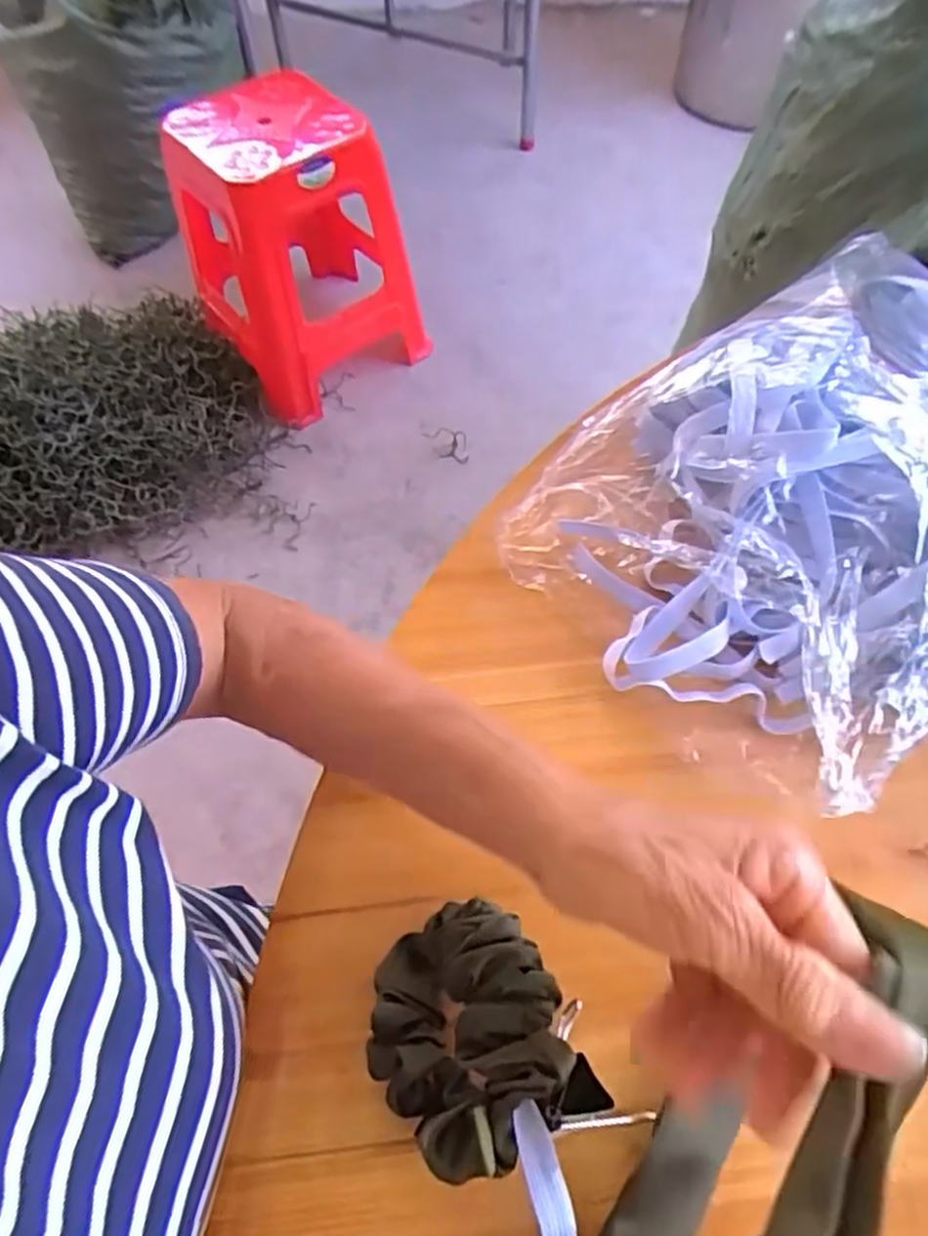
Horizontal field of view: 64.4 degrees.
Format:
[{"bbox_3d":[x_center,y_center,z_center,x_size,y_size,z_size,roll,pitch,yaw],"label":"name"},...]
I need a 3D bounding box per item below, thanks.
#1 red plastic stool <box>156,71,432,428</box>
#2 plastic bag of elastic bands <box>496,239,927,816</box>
[{"bbox_3d":[-0.342,-0.749,1.493,0.397,0.452,0.420,-35,65,-18],"label":"red plastic stool"},{"bbox_3d":[0.215,-0.085,0.409,0.351,0.087,0.263,-31,64,-16],"label":"plastic bag of elastic bands"}]

